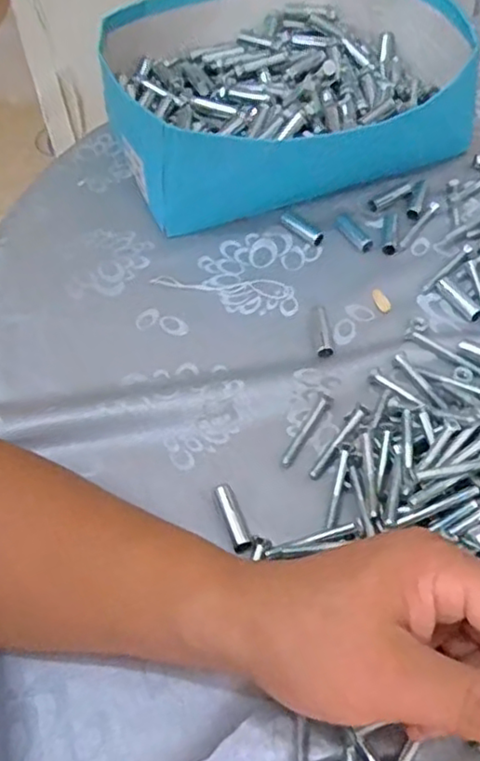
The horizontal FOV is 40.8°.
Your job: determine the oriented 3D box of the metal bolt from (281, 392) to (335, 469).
[{"bbox_3d":[0.043,0.030,0.402,0.010,0.004,0.059,24,60,19],"label":"metal bolt"}]

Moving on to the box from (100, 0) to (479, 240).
[{"bbox_3d":[0.044,-0.256,0.568,0.301,0.093,0.252,-14,55,-6],"label":"box"}]

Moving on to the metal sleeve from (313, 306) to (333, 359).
[{"bbox_3d":[0.057,-0.035,0.448,0.011,0.007,0.049,-3,54,2],"label":"metal sleeve"}]

